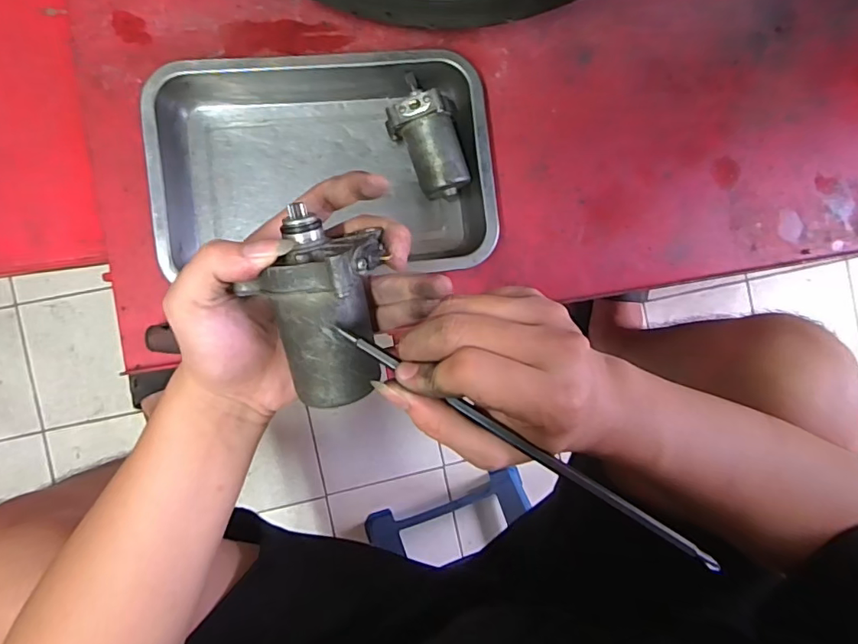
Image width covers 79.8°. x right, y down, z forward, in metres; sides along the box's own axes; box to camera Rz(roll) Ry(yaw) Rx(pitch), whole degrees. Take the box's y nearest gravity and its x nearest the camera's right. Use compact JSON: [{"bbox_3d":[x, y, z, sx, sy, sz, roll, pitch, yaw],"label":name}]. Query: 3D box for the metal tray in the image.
[{"bbox_3d":[-0.096,-0.149,0.494,0.309,0.055,0.204,-4,90,-6],"label":"metal tray"}]

